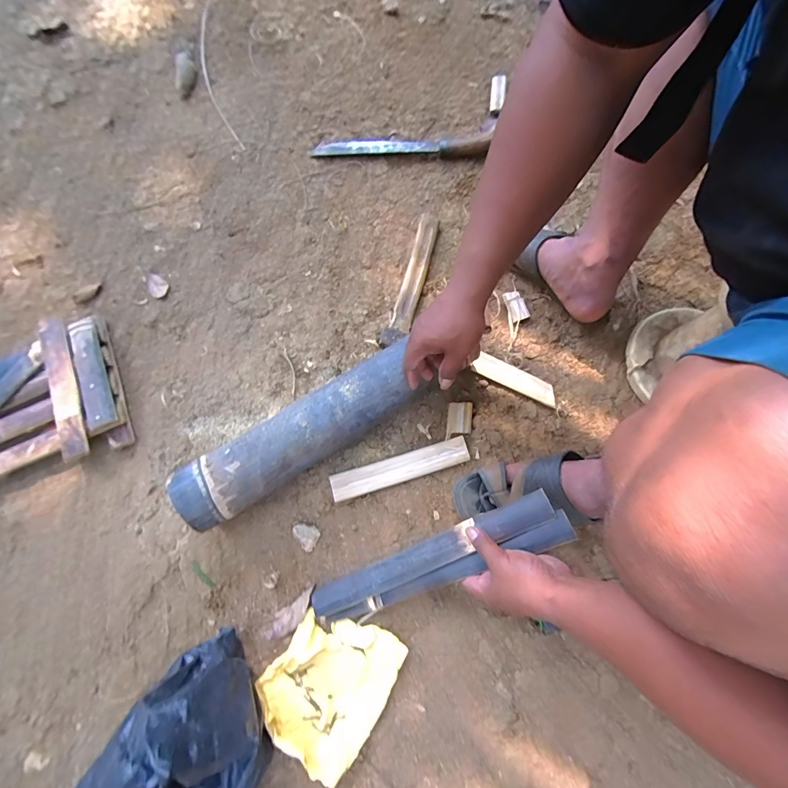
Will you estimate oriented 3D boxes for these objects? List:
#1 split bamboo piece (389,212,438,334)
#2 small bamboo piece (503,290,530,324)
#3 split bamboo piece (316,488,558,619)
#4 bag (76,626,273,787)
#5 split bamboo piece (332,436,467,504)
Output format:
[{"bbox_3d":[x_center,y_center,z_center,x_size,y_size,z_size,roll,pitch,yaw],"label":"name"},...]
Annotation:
[{"bbox_3d":[0.040,-0.218,0.659,0.035,0.021,0.240,14,74,5],"label":"split bamboo piece"},{"bbox_3d":[0.214,-0.157,0.646,0.031,0.014,0.061,-14,74,-4],"label":"small bamboo piece"},{"bbox_3d":[0.041,0.213,0.487,0.342,0.018,0.037,-28,74,10],"label":"split bamboo piece"},{"bbox_3d":[-0.241,0.405,0.410,0.178,0.146,0.167,-38,77,-10],"label":"bag"},{"bbox_3d":[0.010,0.112,0.562,0.210,0.006,0.041,-16,73,-7],"label":"split bamboo piece"}]

